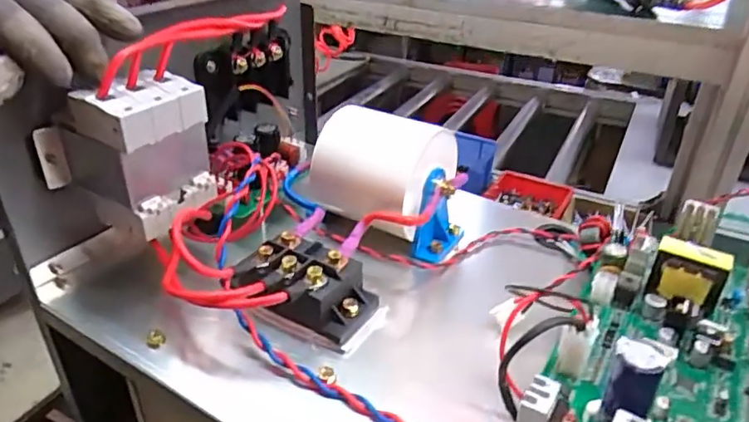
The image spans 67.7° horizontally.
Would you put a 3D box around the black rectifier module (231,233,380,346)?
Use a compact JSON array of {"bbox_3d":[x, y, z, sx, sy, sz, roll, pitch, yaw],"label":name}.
[{"bbox_3d":[-0.037,0.042,0.300,0.073,0.031,0.048,18,33,20],"label":"black rectifier module"}]

